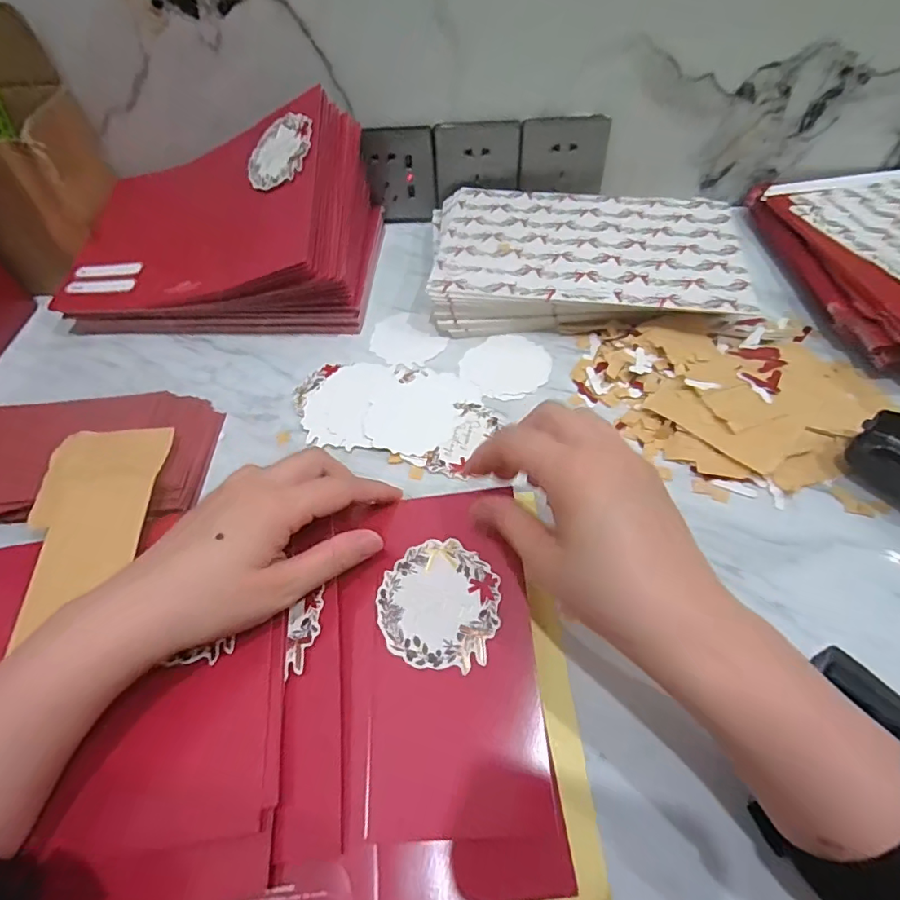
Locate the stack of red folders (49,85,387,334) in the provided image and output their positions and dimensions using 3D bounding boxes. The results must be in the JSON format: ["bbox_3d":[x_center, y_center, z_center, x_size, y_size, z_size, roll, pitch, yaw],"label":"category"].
[{"bbox_3d":[-0.214,-0.202,0.454,0.271,0.123,0.186,0,54,4],"label":"stack of red folders"}]

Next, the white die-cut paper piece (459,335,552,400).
[{"bbox_3d":[0.047,-0.070,0.417,0.070,0.004,0.065,-2,54,2],"label":"white die-cut paper piece"}]

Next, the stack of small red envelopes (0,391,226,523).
[{"bbox_3d":[-0.287,0.004,0.369,0.219,0.025,0.112,-5,54,0],"label":"stack of small red envelopes"}]

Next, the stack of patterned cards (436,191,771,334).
[{"bbox_3d":[0.119,-0.175,0.467,0.282,0.038,0.181,5,54,7],"label":"stack of patterned cards"}]

